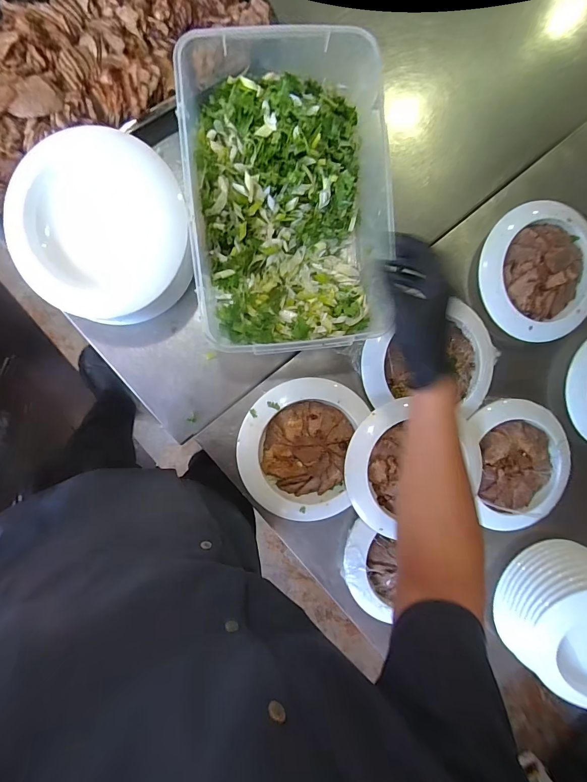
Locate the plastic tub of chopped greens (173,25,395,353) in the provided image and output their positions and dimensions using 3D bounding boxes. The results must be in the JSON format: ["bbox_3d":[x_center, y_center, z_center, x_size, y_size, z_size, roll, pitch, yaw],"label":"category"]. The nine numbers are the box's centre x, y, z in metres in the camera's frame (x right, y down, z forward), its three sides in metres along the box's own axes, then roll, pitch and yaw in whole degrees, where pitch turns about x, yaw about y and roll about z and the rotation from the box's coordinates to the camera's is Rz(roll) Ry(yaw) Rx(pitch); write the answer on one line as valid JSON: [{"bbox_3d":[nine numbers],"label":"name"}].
[{"bbox_3d":[-0.013,-0.291,0.552,0.272,0.122,0.449,-6,95,-7],"label":"plastic tub of chopped greens"}]

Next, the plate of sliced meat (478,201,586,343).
[{"bbox_3d":[0.403,-0.197,0.599,0.175,0.062,0.225,3,93,-8],"label":"plate of sliced meat"}]

